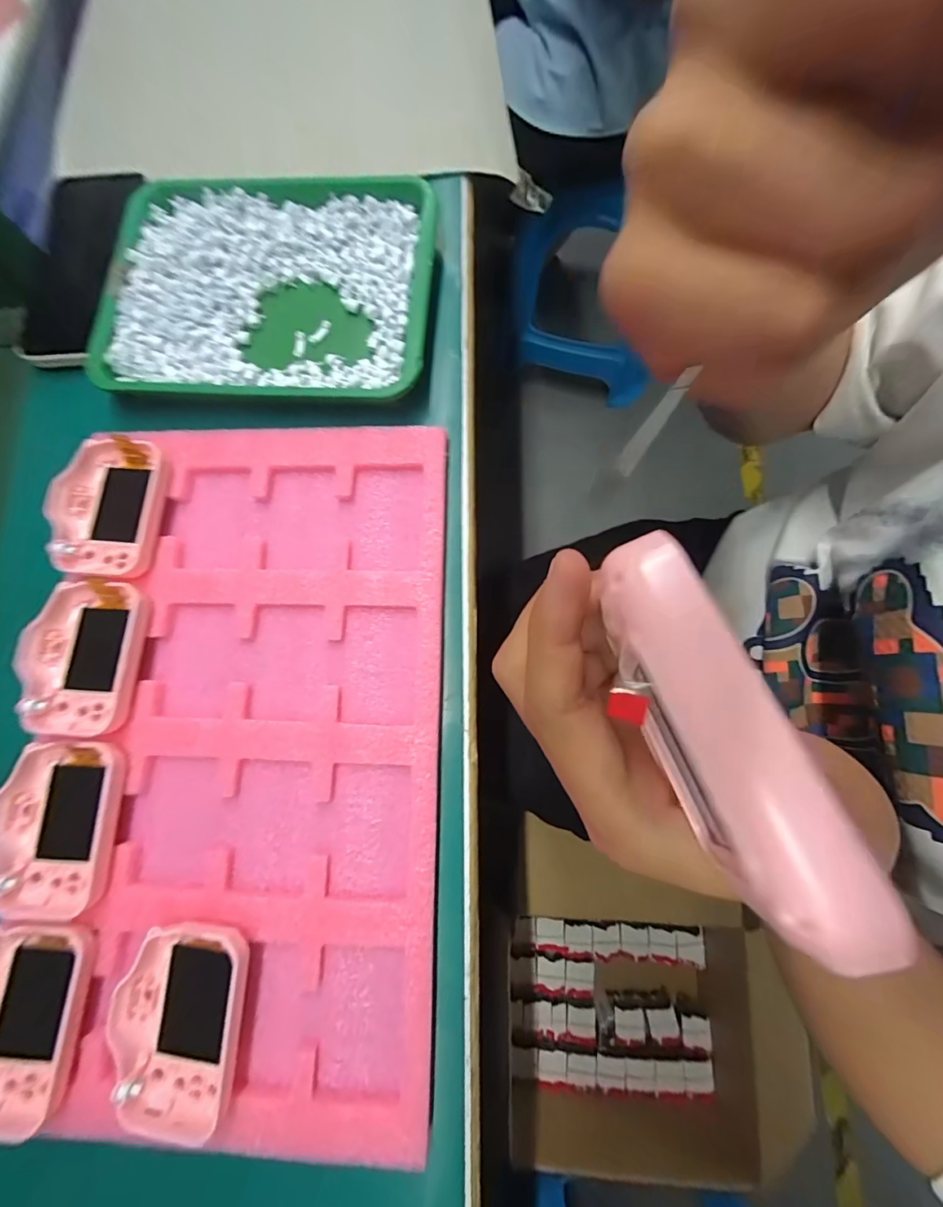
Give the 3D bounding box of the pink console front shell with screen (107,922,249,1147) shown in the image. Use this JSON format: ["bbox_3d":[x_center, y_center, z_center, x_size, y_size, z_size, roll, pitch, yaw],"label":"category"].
[{"bbox_3d":[-0.139,0.198,0.211,0.062,0.019,0.083,7,80,3],"label":"pink console front shell with screen"}]

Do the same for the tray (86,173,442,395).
[{"bbox_3d":[-0.133,-0.208,0.290,0.211,0.018,0.160,4,80,2],"label":"tray"}]

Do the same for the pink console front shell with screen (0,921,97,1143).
[{"bbox_3d":[-0.224,0.201,0.214,0.060,0.016,0.085,6,80,2],"label":"pink console front shell with screen"}]

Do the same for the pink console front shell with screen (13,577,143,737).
[{"bbox_3d":[-0.222,0.030,0.249,0.059,0.014,0.083,0,80,1],"label":"pink console front shell with screen"}]

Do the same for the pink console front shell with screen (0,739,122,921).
[{"bbox_3d":[-0.221,0.116,0.232,0.058,0.015,0.085,0,80,1],"label":"pink console front shell with screen"}]

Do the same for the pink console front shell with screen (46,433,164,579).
[{"bbox_3d":[-0.220,-0.061,0.266,0.062,0.014,0.086,7,80,3],"label":"pink console front shell with screen"}]

